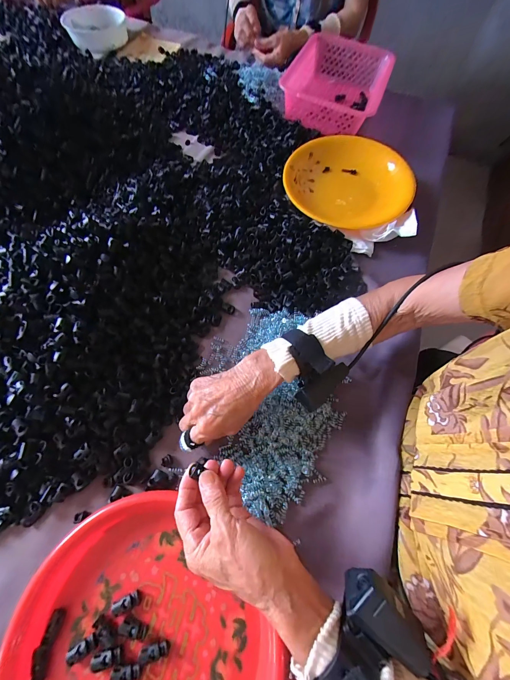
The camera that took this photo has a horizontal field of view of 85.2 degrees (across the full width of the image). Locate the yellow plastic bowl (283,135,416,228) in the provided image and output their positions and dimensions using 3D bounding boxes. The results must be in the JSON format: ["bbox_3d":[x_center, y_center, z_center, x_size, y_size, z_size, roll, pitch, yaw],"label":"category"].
[{"bbox_3d":[0.177,-0.314,0.540,0.232,0.045,0.224,1,66,-3],"label":"yellow plastic bowl"}]

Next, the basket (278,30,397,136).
[{"bbox_3d":[0.184,-0.596,0.663,0.230,0.089,0.321,20,67,6],"label":"basket"}]

